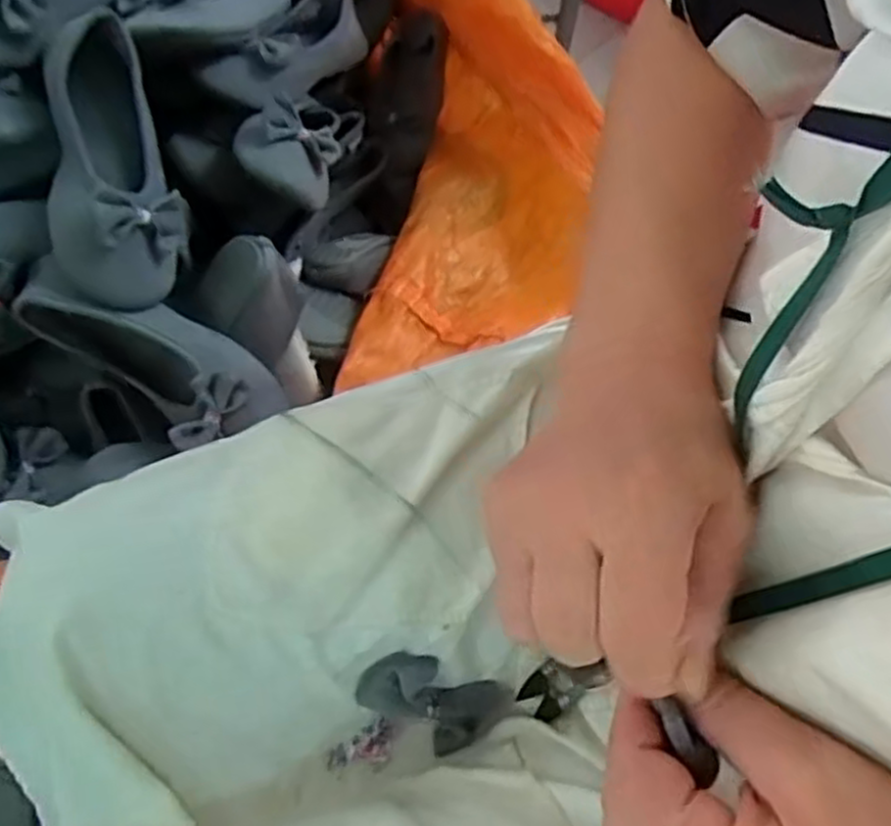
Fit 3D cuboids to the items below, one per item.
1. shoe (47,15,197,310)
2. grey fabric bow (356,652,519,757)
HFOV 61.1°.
[{"bbox_3d":[-0.270,-0.203,0.606,0.098,0.071,0.240,-11,78,-8],"label":"shoe"},{"bbox_3d":[-0.004,0.149,0.395,0.083,0.045,0.023,38,19,-19],"label":"grey fabric bow"}]

